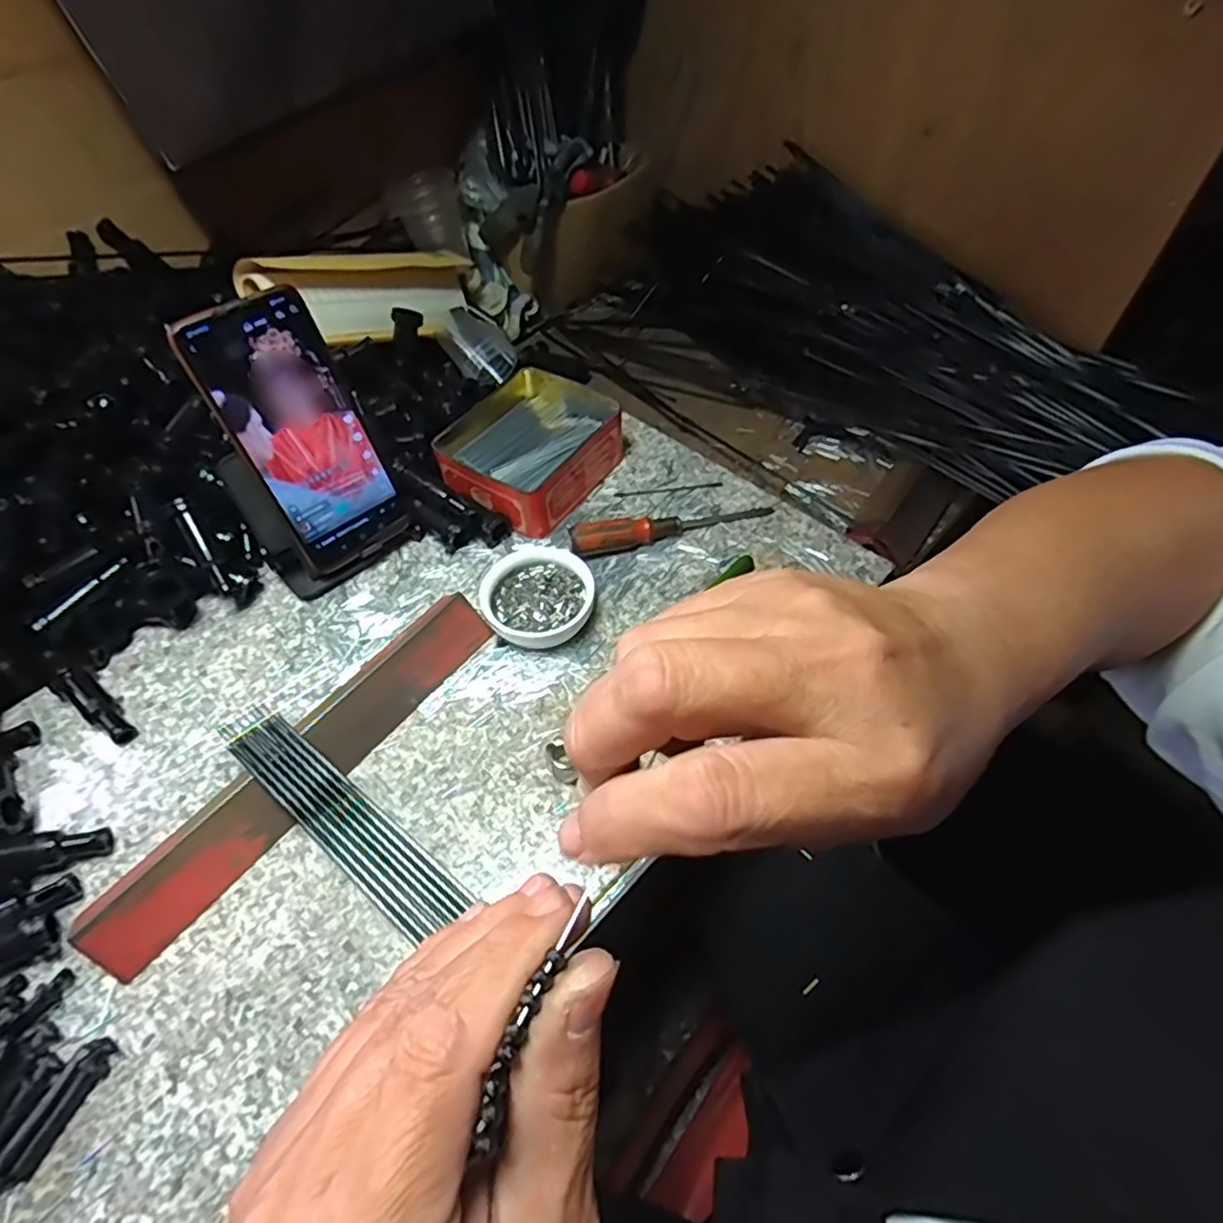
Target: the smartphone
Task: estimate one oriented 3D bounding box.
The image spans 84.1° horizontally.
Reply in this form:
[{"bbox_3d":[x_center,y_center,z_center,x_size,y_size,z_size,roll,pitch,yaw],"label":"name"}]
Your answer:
[{"bbox_3d":[-0.190,-0.112,0.434,0.089,0.166,0.009,-36,37,-24],"label":"smartphone"}]

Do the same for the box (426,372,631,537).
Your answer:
[{"bbox_3d":[-0.063,-0.123,0.528,0.110,0.050,0.128,28,60,21],"label":"box"}]

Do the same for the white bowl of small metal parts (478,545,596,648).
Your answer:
[{"bbox_3d":[-0.048,-0.007,0.450,0.072,0.025,0.071,-1,54,2],"label":"white bowl of small metal parts"}]

